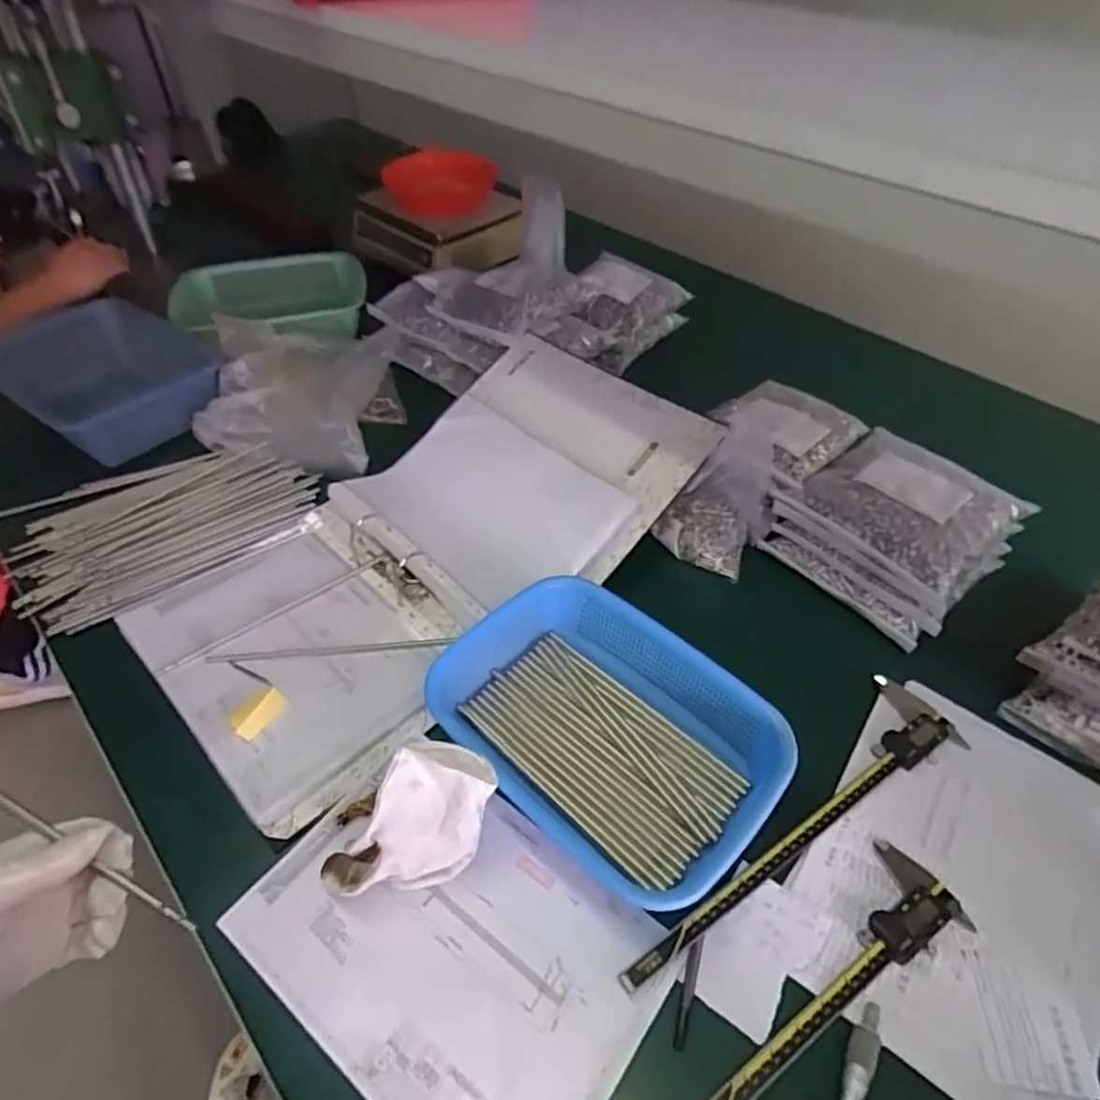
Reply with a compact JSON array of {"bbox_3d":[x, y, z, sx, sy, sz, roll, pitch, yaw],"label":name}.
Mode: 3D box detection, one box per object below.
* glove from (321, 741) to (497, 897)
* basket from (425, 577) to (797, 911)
[{"bbox_3d":[-0.105,0.219,0.521,0.079,0.091,0.137,36,56,29],"label":"glove"},{"bbox_3d":[0.056,0.153,0.600,0.294,0.069,0.197,34,55,27],"label":"basket"}]

